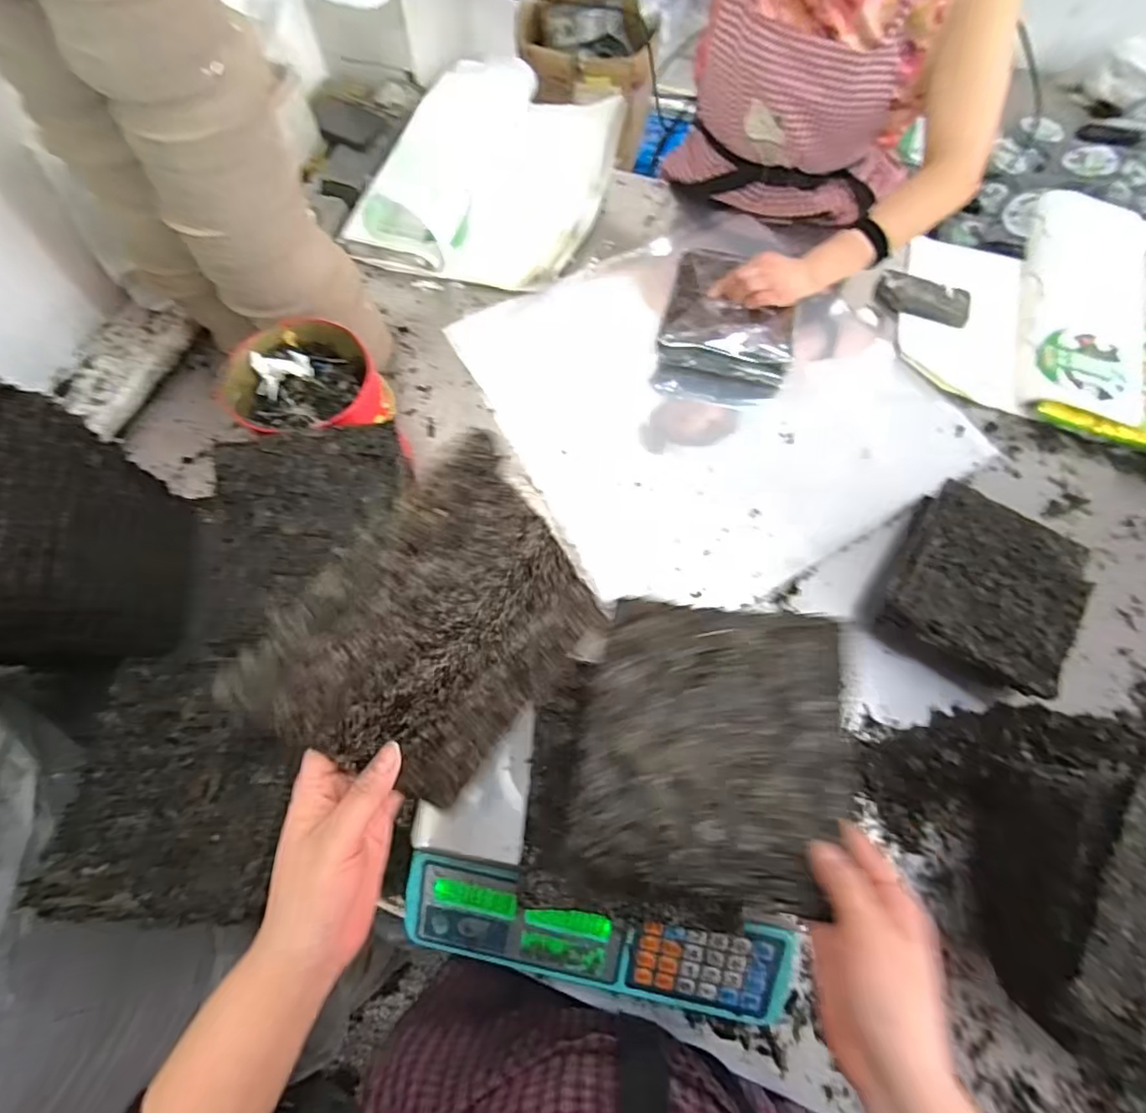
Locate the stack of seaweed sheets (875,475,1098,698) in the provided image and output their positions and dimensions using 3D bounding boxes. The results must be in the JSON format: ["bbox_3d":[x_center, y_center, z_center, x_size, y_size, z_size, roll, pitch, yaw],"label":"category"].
[{"bbox_3d":[0.488,0.036,0.695,0.191,0.076,0.204,33,72,14],"label":"stack of seaweed sheets"}]

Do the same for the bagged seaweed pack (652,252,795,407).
[{"bbox_3d":[0.232,-0.346,0.863,0.185,0.071,0.187,16,68,7],"label":"bagged seaweed pack"}]

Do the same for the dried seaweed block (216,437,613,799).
[{"bbox_3d":[-0.069,0.054,0.356,0.006,0.197,0.178,26,69,40],"label":"dried seaweed block"}]

